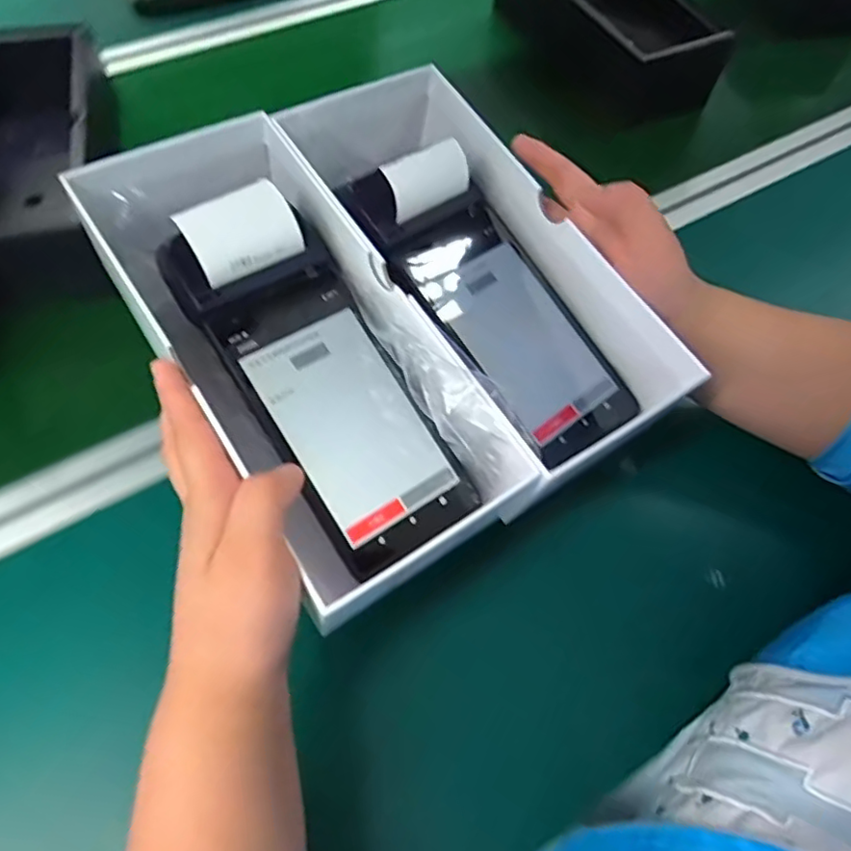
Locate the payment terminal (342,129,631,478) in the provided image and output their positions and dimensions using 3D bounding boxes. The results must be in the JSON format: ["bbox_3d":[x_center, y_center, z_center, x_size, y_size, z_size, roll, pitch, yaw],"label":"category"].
[{"bbox_3d":[0.040,-0.075,0.377,0.090,0.051,0.211,-39,92,-21],"label":"payment terminal"}]

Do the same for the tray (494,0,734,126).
[{"bbox_3d":[0.191,-0.441,0.651,0.133,0.084,0.270,-23,65,-14],"label":"tray"}]

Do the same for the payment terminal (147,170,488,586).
[{"bbox_3d":[-0.058,-0.026,0.338,0.088,0.050,0.205,-33,91,-19],"label":"payment terminal"}]

